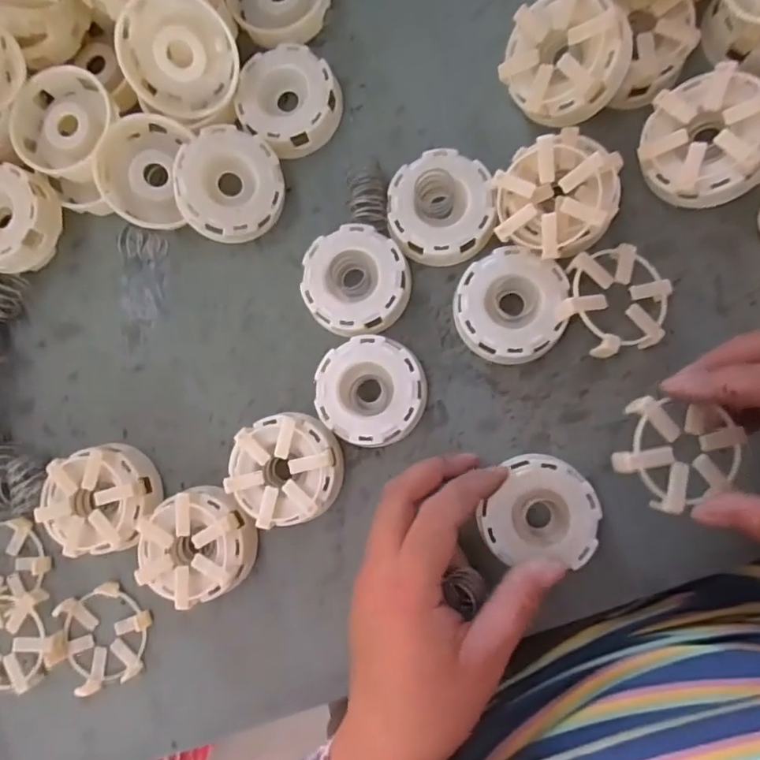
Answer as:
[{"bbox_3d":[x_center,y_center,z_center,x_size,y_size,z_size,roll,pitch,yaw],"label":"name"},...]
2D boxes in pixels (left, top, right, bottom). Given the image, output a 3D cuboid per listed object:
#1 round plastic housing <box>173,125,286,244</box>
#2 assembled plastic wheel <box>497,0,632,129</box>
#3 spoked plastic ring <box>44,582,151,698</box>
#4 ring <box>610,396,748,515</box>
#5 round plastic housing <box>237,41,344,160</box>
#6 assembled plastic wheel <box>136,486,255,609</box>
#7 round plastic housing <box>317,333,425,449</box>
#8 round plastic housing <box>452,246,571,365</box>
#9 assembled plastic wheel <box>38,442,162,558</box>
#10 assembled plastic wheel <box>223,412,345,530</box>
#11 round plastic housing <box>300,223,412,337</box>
[{"bbox_3d":[-0.093,-0.120,0.333,0.064,0.020,0.064,-1,94,-13],"label":"round plastic housing"},{"bbox_3d":[0.104,-0.183,0.301,0.062,0.027,0.064,30,116,25],"label":"assembled plastic wheel"},{"bbox_3d":[-0.176,0.163,0.337,0.064,0.015,0.059,-1,86,7],"label":"spoked plastic ring"},{"bbox_3d":[0.151,0.039,0.266,0.059,0.014,0.054,-1,86,7],"label":"ring"},{"bbox_3d":[-0.059,-0.179,0.346,0.063,0.022,0.062,-1,86,7],"label":"round plastic housing"},{"bbox_3d":[-0.111,0.098,0.325,0.064,0.032,0.065,-1,86,7],"label":"assembled plastic wheel"},{"bbox_3d":[-0.005,0.007,0.324,0.064,0.020,0.063,-1,86,7],"label":"round plastic housing"},{"bbox_3d":[0.076,-0.043,0.316,0.062,0.022,0.064,-1,86,7],"label":"round plastic housing"},{"bbox_3d":[-0.175,0.075,0.335,0.065,0.034,0.063,-1,86,7],"label":"assembled plastic wheel"},{"bbox_3d":[-0.056,0.054,0.322,0.063,0.032,0.063,-1,86,7],"label":"assembled plastic wheel"},{"bbox_3d":[-0.015,-0.060,0.331,0.063,0.020,0.064,-1,86,7],"label":"round plastic housing"}]

